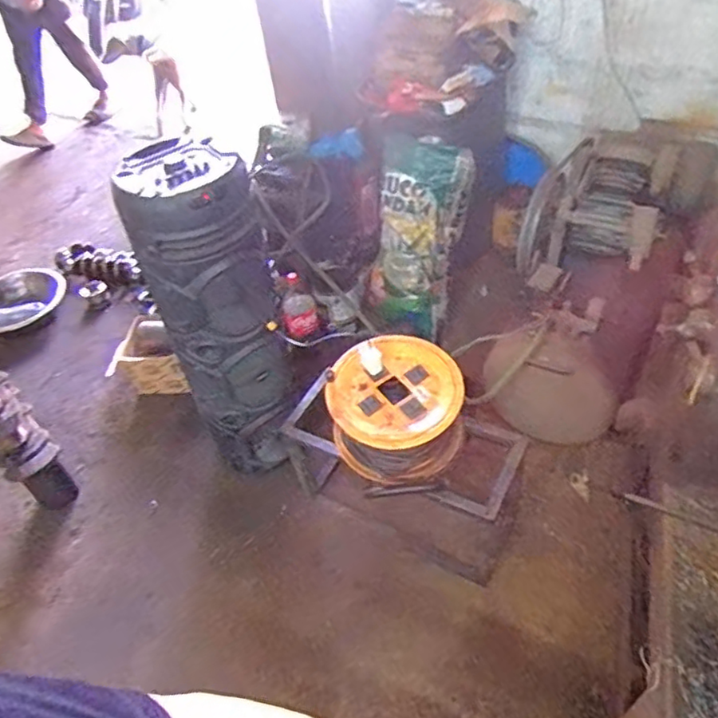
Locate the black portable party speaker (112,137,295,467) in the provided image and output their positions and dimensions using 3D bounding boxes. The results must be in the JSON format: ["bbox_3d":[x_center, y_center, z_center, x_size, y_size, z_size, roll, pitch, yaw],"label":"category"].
[{"bbox_3d":[-0.313,-0.079,1.451,0.259,0.807,0.237,-18,47,-9],"label":"black portable party speaker"}]

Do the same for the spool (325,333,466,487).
[{"bbox_3d":[0.080,0.108,1.337,0.280,0.200,0.262,-10,46,-2],"label":"spool"}]

